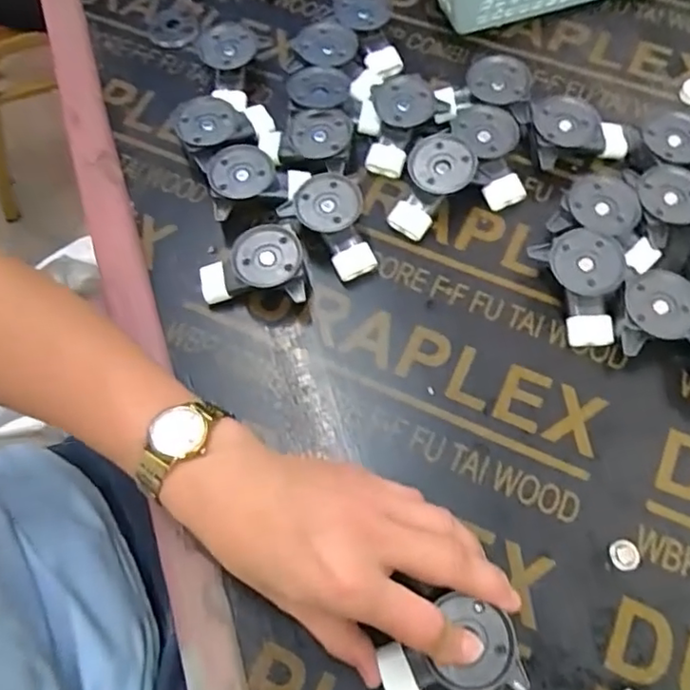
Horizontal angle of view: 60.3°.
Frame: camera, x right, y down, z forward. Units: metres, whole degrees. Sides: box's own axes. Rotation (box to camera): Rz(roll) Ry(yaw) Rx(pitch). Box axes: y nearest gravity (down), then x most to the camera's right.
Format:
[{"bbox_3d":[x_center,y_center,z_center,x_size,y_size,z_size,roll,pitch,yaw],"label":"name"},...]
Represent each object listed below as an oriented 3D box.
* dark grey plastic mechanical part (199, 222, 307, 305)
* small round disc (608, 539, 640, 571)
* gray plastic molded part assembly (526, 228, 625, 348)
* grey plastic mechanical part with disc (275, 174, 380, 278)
[{"bbox_3d":[-0.058,-0.048,0.374,0.066,0.035,0.040,1,68,2],"label":"dark grey plastic mechanical part"},{"bbox_3d":[0.149,0.111,0.315,0.015,0.004,0.015,0,68,1],"label":"small round disc"},{"bbox_3d":[0.149,-0.036,0.363,0.044,0.033,0.068,-20,69,-7],"label":"gray plastic molded part assembly"},{"bbox_3d":[-0.003,-0.078,0.386,0.044,0.032,0.067,-42,73,-14],"label":"grey plastic mechanical part with disc"}]

